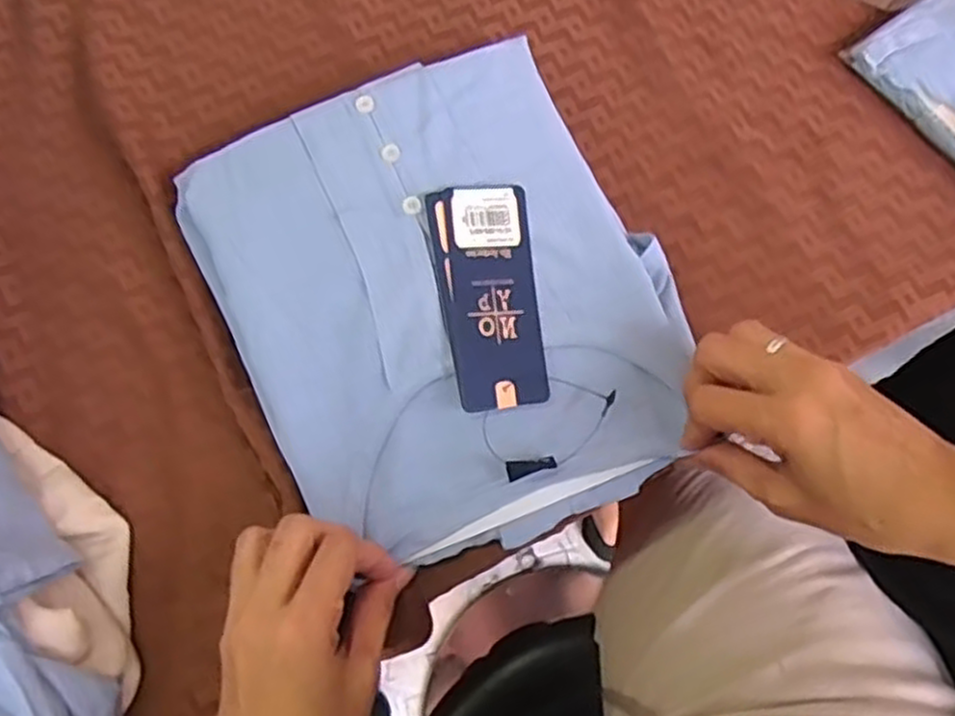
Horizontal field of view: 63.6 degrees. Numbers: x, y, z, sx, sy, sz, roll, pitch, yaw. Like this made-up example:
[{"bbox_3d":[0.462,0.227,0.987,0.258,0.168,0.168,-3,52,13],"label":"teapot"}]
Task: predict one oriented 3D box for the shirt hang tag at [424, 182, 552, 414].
[{"bbox_3d":[0.006,-0.033,0.404,0.053,0.004,0.120,-7,79,-9],"label":"shirt hang tag"}]

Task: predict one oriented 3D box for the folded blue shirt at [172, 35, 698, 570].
[{"bbox_3d":[-0.018,-0.032,0.412,0.218,0.029,0.258,-26,76,-6],"label":"folded blue shirt"}]

